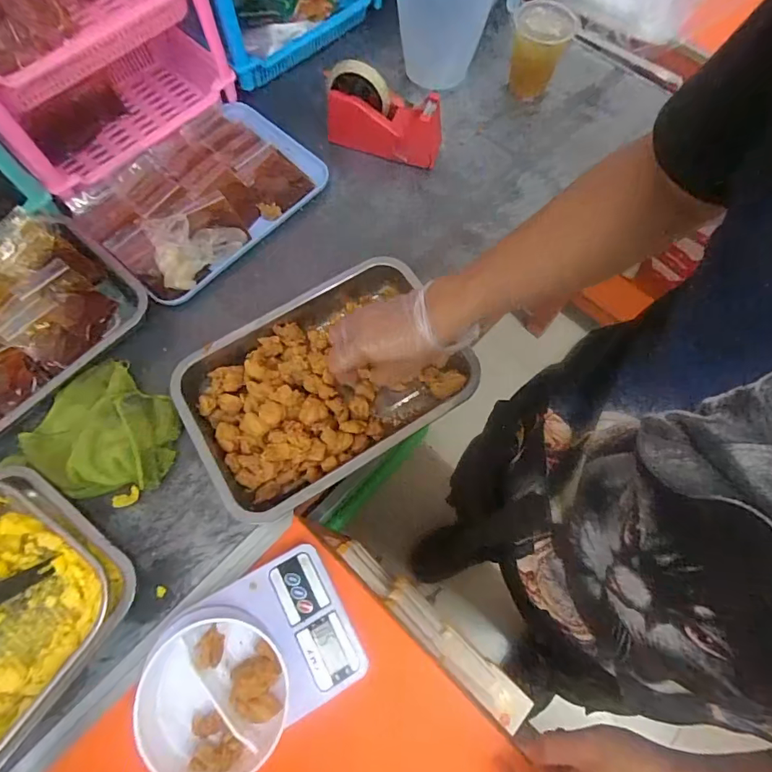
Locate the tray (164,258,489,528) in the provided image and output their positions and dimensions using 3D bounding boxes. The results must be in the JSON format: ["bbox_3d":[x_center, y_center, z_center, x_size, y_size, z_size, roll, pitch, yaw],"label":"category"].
[{"bbox_3d":[-0.075,-0.011,0.538,0.304,0.047,0.225,-31,75,-12],"label":"tray"}]

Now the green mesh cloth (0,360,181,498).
[{"bbox_3d":[-0.313,0.047,0.515,0.149,0.043,0.143,19,68,7],"label":"green mesh cloth"}]

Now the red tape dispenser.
[{"bbox_3d":[-0.002,-0.379,0.643,0.162,0.103,0.050,11,68,4],"label":"red tape dispenser"}]

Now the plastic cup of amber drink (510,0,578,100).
[{"bbox_3d":[0.223,-0.497,0.695,0.084,0.095,0.103,16,68,6],"label":"plastic cup of amber drink"}]

